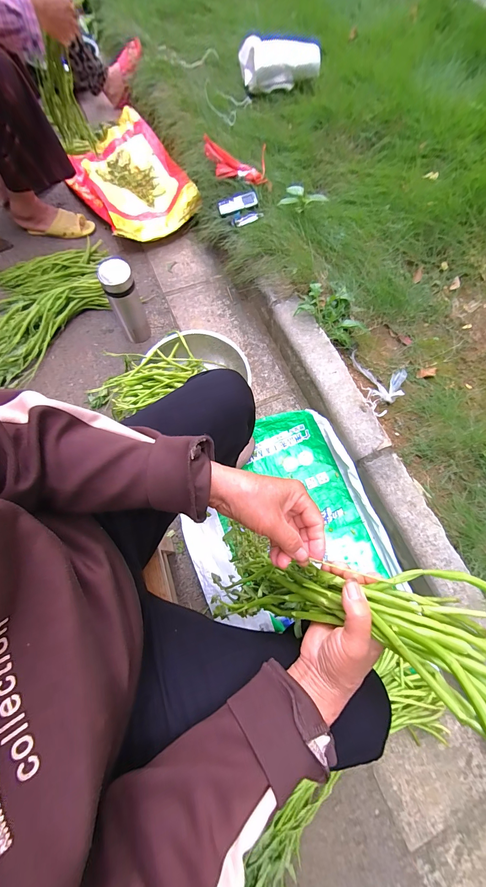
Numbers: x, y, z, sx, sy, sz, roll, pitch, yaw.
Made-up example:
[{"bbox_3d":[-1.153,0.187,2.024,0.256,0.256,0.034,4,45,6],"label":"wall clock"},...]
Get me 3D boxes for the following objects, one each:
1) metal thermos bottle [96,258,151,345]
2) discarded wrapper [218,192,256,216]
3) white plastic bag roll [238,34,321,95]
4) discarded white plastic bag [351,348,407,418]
[{"bbox_3d":[-0.328,-0.390,0.894,0.084,0.233,0.075,-21,71,-10],"label":"metal thermos bottle"},{"bbox_3d":[-0.014,-0.775,1.014,0.132,0.025,0.060,-24,72,-11],"label":"discarded wrapper"},{"bbox_3d":[0.153,-1.471,1.211,0.322,0.125,0.092,-17,71,-9],"label":"white plastic bag roll"},{"bbox_3d":[0.374,-0.167,0.876,0.166,0.040,0.185,17,69,4],"label":"discarded white plastic bag"}]

